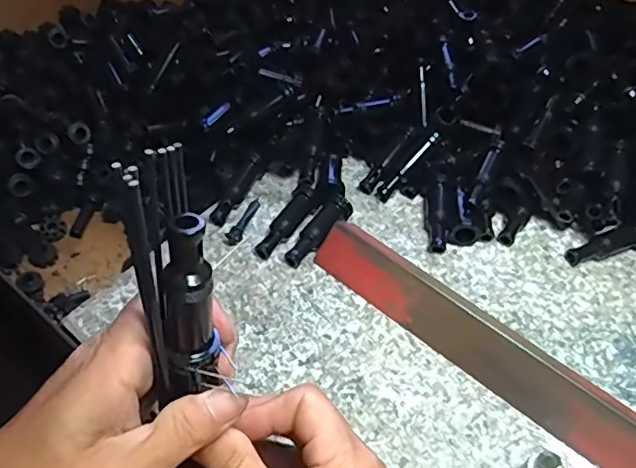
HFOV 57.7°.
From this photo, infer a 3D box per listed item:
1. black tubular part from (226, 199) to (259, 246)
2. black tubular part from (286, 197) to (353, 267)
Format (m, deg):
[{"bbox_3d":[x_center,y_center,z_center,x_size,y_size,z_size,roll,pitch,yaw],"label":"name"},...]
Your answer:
[{"bbox_3d":[-0.058,-0.011,0.450,0.012,0.006,0.049,17,51,10],"label":"black tubular part"},{"bbox_3d":[0.002,-0.002,0.439,0.021,0.021,0.066,30,55,19],"label":"black tubular part"}]

